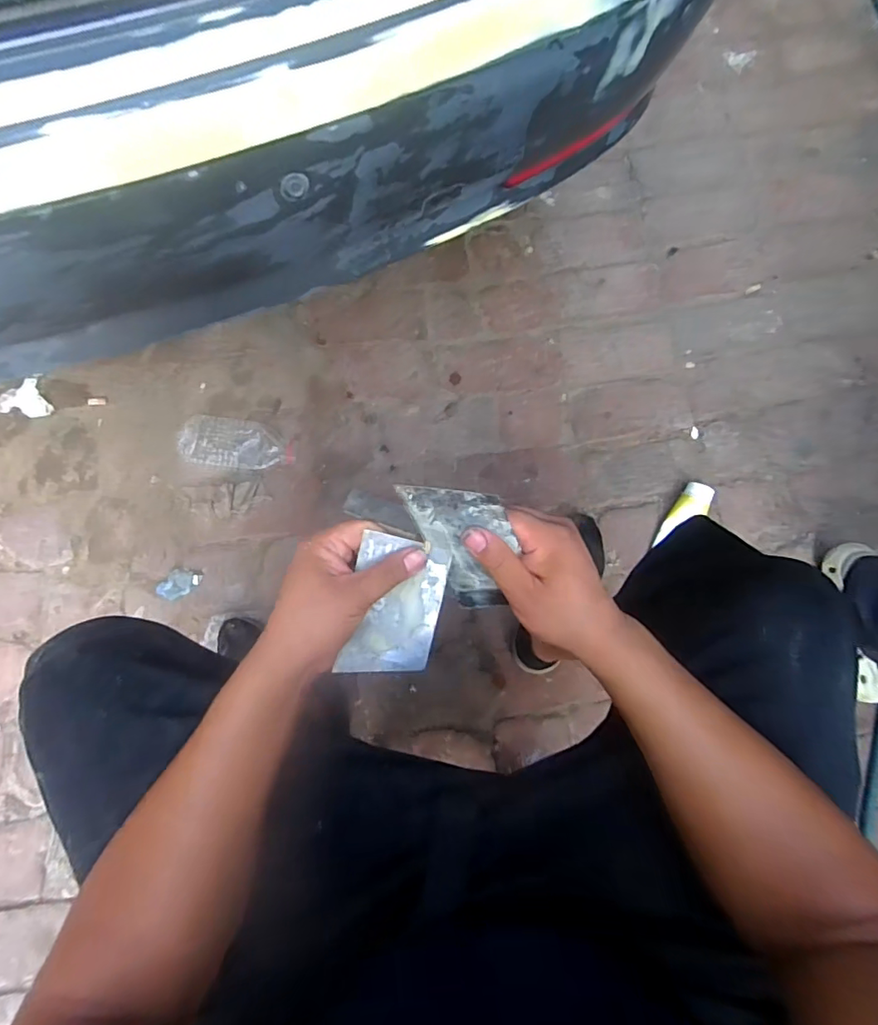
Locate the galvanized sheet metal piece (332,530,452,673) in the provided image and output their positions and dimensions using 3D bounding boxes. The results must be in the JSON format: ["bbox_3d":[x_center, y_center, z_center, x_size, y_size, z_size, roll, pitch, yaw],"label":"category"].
[{"bbox_3d":[-0.035,0.080,0.434,0.070,0.006,0.116,12,95,-2],"label":"galvanized sheet metal piece"}]

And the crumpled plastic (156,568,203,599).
[{"bbox_3d":[-0.455,0.123,0.929,0.075,0.007,0.044,-37,86,-10],"label":"crumpled plastic"}]

